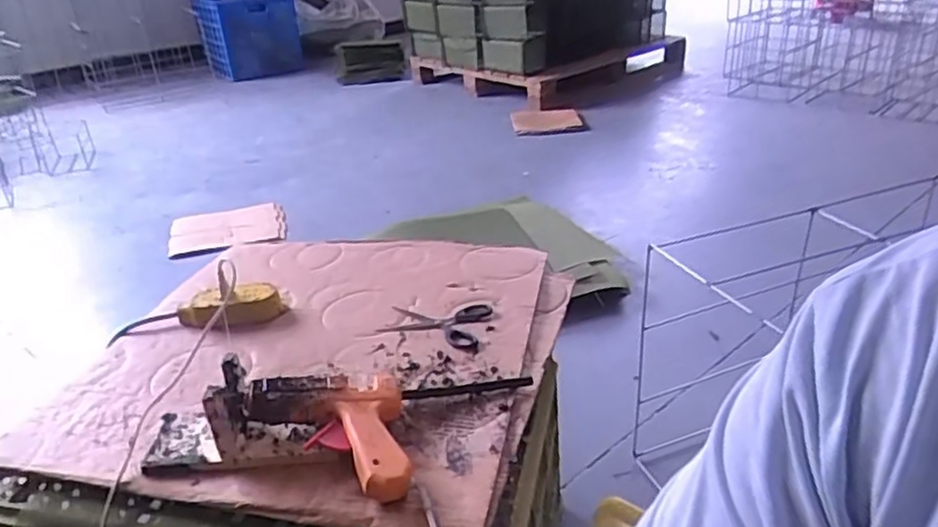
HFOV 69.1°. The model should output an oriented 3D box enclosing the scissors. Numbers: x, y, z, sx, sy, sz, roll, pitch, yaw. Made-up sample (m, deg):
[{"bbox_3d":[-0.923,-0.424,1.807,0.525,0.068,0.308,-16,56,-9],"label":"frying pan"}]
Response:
[{"bbox_3d":[-0.044,0.077,0.901,0.134,0.009,0.098,6,29,15],"label":"scissors"}]

